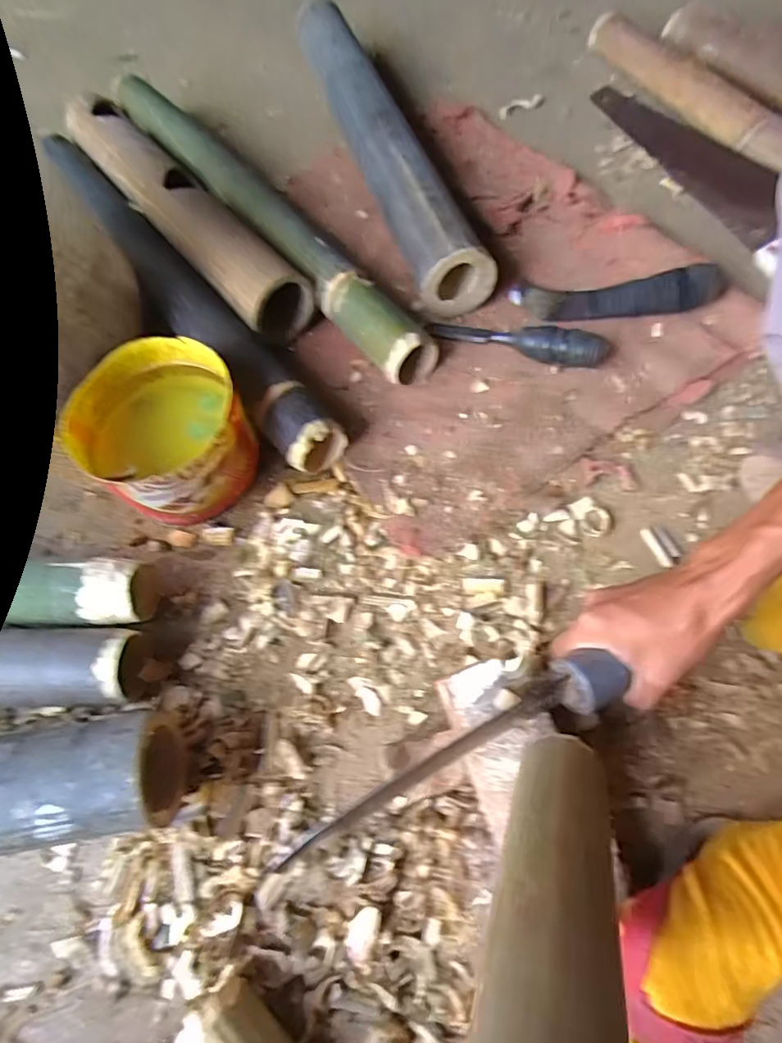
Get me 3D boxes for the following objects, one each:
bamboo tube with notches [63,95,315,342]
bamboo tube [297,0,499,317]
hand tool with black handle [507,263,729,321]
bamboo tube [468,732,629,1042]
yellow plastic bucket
[{"bbox_3d":[-0.270,-0.398,0.676,0.079,0.073,0.494,-37,69,-12],"label":"bamboo tube with notches"},{"bbox_3d":[-0.017,-0.504,0.708,0.085,0.082,0.596,-18,67,-5],"label":"bamboo tube"},{"bbox_3d":[0.245,-0.248,0.607,0.216,0.029,0.046,2,66,18],"label":"hand tool with black handle"},{"bbox_3d":[0.067,0.167,0.226,0.051,0.245,0.048,26,109,14],"label":"bamboo tube"},{"bbox_3d":[-0.213,-0.084,0.532,0.140,0.095,0.154,-1,66,3],"label":"yellow plastic bucket"}]

